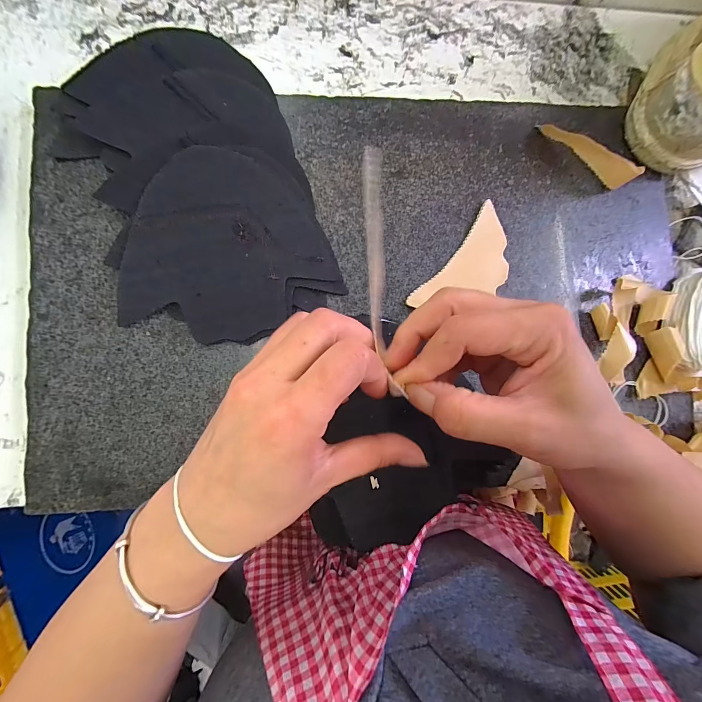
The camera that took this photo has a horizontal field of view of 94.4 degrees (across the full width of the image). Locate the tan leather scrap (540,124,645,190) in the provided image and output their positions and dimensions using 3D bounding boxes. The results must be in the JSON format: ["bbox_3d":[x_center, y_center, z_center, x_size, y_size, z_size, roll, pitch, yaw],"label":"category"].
[{"bbox_3d":[0.246,-0.205,0.337,0.103,0.035,0.012,37,82,-2],"label":"tan leather scrap"}]

